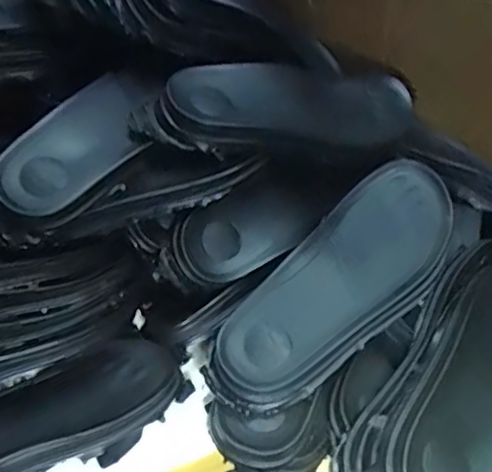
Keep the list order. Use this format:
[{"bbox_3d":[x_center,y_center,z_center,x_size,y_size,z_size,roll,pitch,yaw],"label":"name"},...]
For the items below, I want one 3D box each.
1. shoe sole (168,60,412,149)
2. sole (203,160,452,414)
[{"bbox_3d":[0.044,-0.106,0.502,0.208,0.017,0.071,1,65,-20],"label":"shoe sole"},{"bbox_3d":[0.073,0.034,0.457,0.234,0.030,0.083,-42,56,-19],"label":"sole"}]

